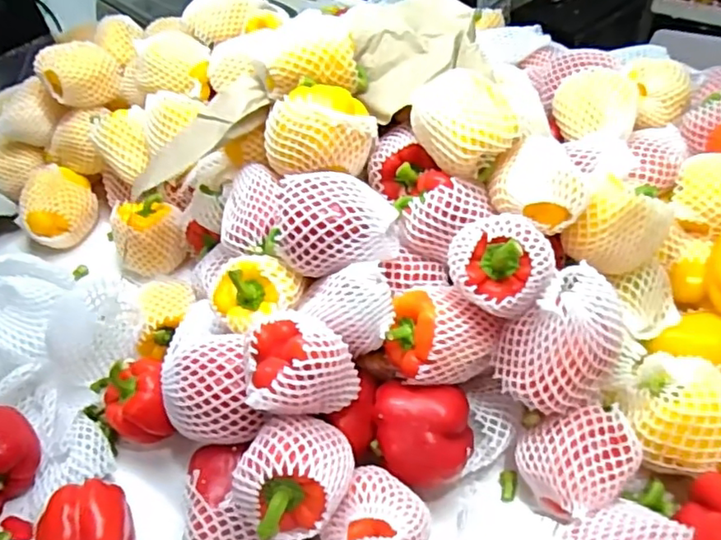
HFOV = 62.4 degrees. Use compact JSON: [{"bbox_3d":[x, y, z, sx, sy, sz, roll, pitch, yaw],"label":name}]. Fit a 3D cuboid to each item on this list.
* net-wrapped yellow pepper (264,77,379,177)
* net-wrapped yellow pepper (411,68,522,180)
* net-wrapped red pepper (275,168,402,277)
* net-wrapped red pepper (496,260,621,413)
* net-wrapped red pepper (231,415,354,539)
[{"bbox_3d":[-0.046,-0.153,0.638,0.095,0.085,0.099,24,55,26],"label":"net-wrapped yellow pepper"},{"bbox_3d":[0.105,-0.151,0.597,0.105,0.073,0.103,1,48,7],"label":"net-wrapped yellow pepper"},{"bbox_3d":[-0.023,-0.045,0.589,0.117,0.074,0.078,-2,47,5],"label":"net-wrapped red pepper"},{"bbox_3d":[0.186,0.061,0.548,0.091,0.133,0.085,7,13,-30],"label":"net-wrapped red pepper"},{"bbox_3d":[-0.052,0.170,0.492,0.082,0.075,0.098,33,58,31],"label":"net-wrapped red pepper"}]

